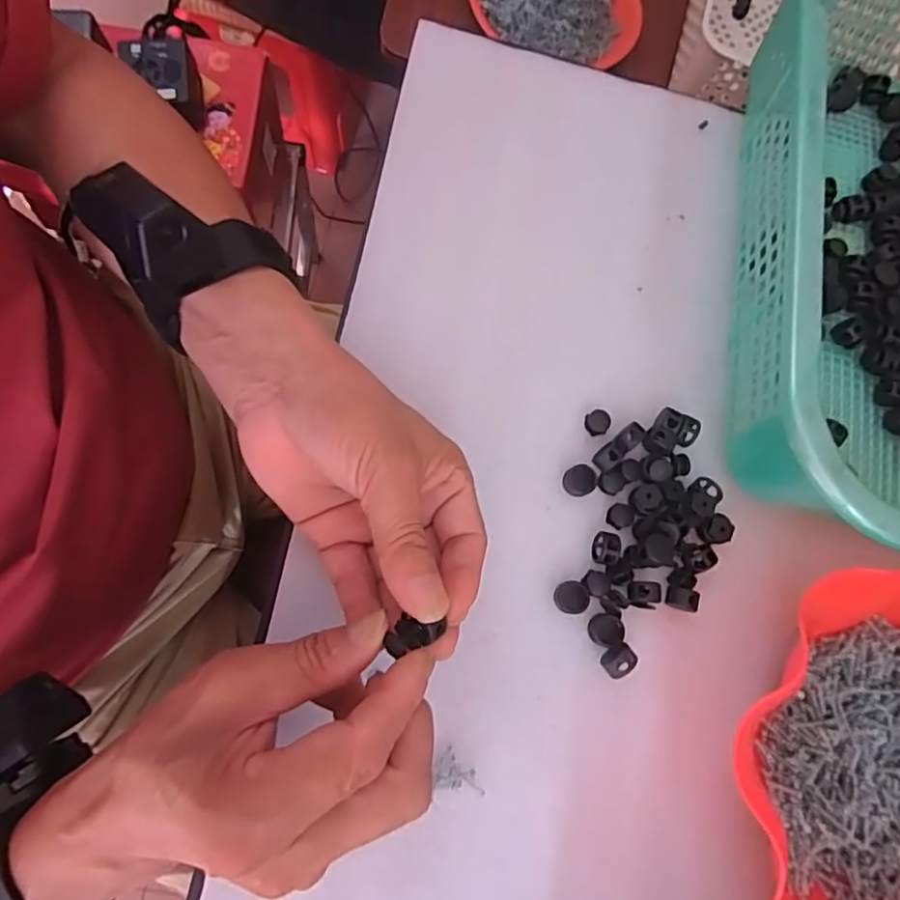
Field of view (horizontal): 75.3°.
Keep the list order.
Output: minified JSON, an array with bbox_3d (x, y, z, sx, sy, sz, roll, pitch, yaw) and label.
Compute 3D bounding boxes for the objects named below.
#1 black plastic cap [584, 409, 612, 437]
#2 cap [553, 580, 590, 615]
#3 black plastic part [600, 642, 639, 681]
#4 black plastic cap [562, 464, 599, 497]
[{"bbox_3d":[0.084,-0.015,0.333,0.014,0.009,0.014,2,77,-7],"label":"black plastic cap"},{"bbox_3d":[0.065,0.078,0.308,0.017,0.006,0.016,2,77,-7],"label":"cap"},{"bbox_3d":[0.086,0.108,0.299,0.018,0.011,0.013,-31,83,-13],"label":"black plastic part"},{"bbox_3d":[0.072,0.017,0.323,0.018,0.005,0.018,2,77,-7],"label":"black plastic cap"}]

